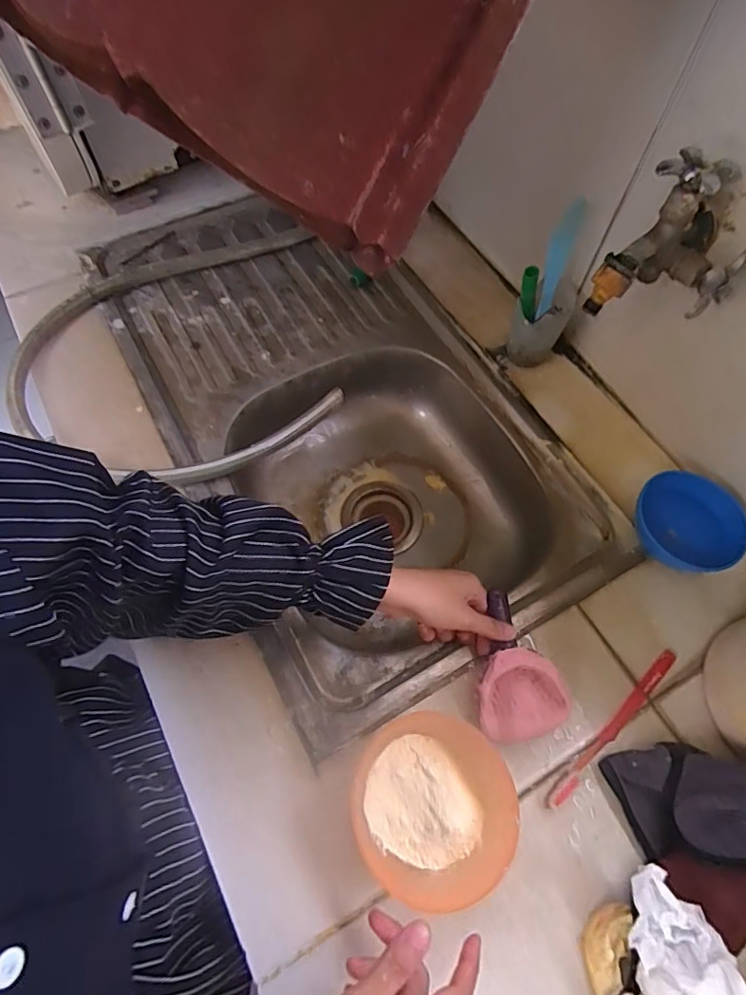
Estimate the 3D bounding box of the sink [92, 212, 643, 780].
[{"bbox_3d":[-0.051,-0.110,0.707,0.404,0.165,0.720,-26,67,-14],"label":"sink"}]

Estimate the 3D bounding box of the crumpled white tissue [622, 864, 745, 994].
[{"bbox_3d":[0.220,0.320,0.368,0.077,0.031,0.092,12,64,5],"label":"crumpled white tissue"}]

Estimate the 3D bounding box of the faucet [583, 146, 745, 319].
[{"bbox_3d":[0.264,-0.212,0.452,0.101,0.102,0.096,34,68,17],"label":"faucet"}]

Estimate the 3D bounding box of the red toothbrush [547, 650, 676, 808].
[{"bbox_3d":[0.220,0.204,0.478,0.189,0.016,0.013,-38,70,-18],"label":"red toothbrush"}]

